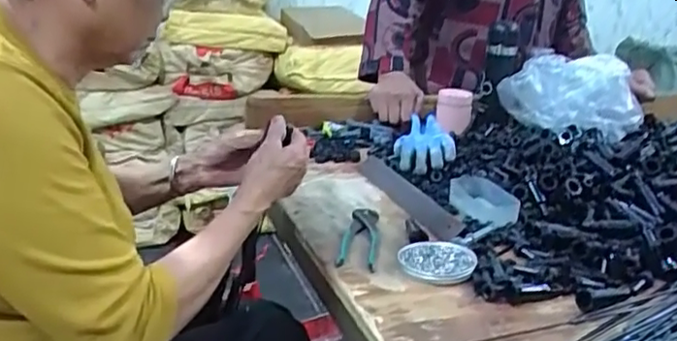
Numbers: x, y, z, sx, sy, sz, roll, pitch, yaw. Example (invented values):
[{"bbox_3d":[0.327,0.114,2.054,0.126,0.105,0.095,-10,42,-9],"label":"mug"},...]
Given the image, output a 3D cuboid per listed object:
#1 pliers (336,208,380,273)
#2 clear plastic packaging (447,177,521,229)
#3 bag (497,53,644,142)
[{"bbox_3d":[0.030,0.081,0.806,0.045,0.012,0.156,5,18,7],"label":"pliers"},{"bbox_3d":[0.204,0.041,0.922,0.077,0.025,0.168,1,18,-5],"label":"clear plastic packaging"},{"bbox_3d":[0.422,-0.145,1.181,0.185,0.117,0.201,-12,23,-38],"label":"bag"}]

